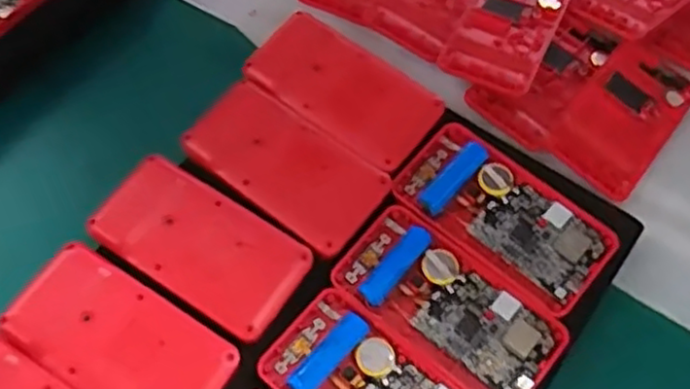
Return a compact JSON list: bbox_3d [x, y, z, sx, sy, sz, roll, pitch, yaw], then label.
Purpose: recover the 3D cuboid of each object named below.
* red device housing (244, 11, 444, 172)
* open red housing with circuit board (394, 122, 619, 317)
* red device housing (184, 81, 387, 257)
[{"bbox_3d":[-0.001,-0.064,0.430,0.114,0.014,0.063,37,67,17],"label":"red device housing"},{"bbox_3d":[0.092,0.010,0.398,0.120,0.012,0.064,37,68,17],"label":"open red housing with circuit board"},{"bbox_3d":[-0.035,-0.019,0.405,0.114,0.009,0.061,35,67,16],"label":"red device housing"}]

